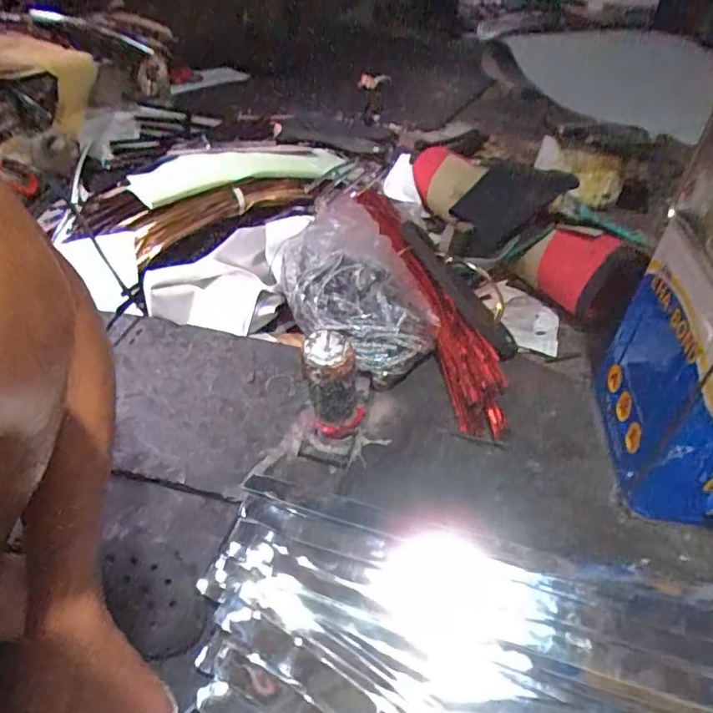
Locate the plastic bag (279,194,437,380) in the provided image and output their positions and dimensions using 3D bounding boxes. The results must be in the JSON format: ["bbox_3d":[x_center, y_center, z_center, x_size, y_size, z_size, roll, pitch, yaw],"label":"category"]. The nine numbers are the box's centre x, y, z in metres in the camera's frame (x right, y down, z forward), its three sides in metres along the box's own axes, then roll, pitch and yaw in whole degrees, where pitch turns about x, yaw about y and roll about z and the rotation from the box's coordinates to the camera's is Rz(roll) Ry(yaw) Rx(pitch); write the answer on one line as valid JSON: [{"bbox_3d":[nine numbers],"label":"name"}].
[{"bbox_3d":[-0.028,-0.131,0.817,0.188,0.090,0.399,-15,46,-19],"label":"plastic bag"}]

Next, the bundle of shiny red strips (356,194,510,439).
[{"bbox_3d":[0.096,-0.107,0.818,0.083,0.072,0.532,-12,57,-16],"label":"bundle of shiny red strips"}]

